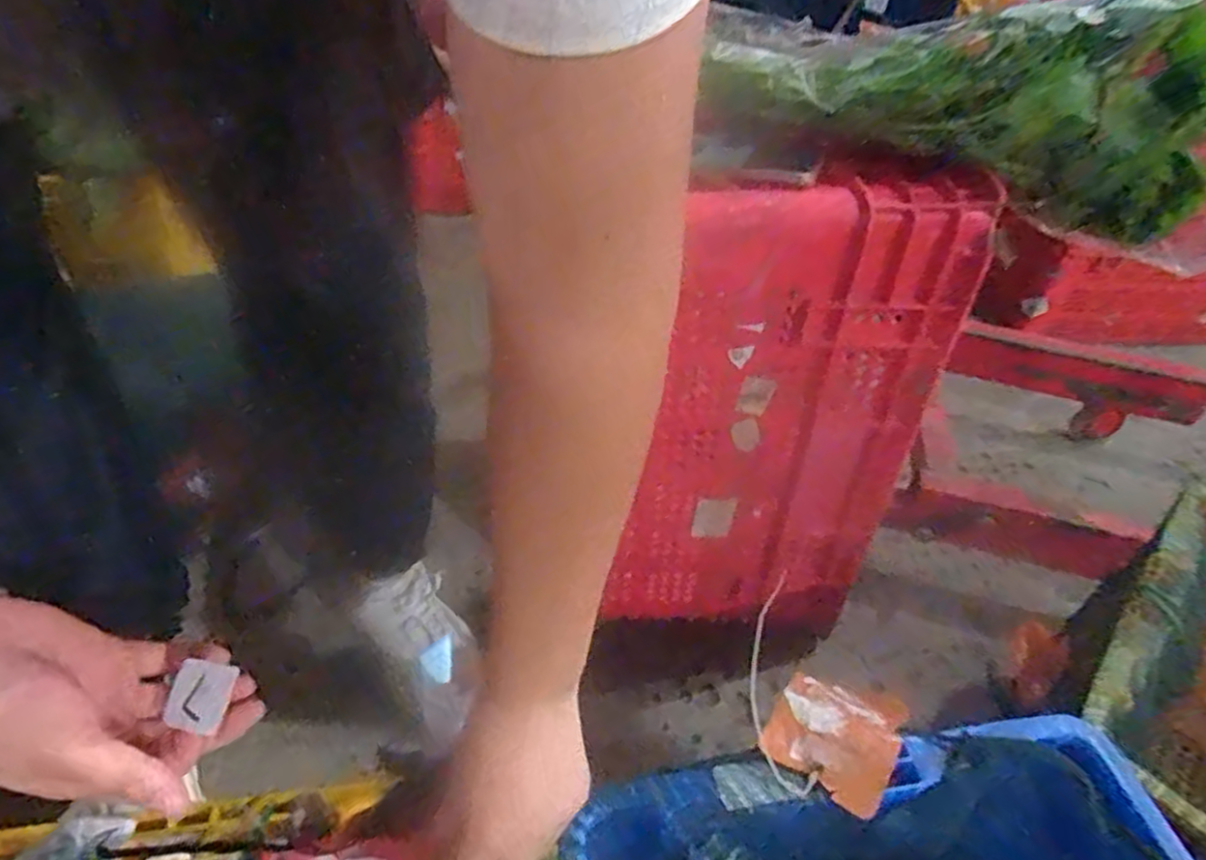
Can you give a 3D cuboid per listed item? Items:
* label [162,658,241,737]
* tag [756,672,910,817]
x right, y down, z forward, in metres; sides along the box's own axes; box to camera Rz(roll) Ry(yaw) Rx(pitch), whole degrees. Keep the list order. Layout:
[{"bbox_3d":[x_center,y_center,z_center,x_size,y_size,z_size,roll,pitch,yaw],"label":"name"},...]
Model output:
[{"bbox_3d":[-0.184,0.120,0.323,0.033,0.004,0.027,-2,63,21],"label":"label"},{"bbox_3d":[0.158,0.198,0.477,0.077,0.023,0.090,29,47,22],"label":"tag"}]

